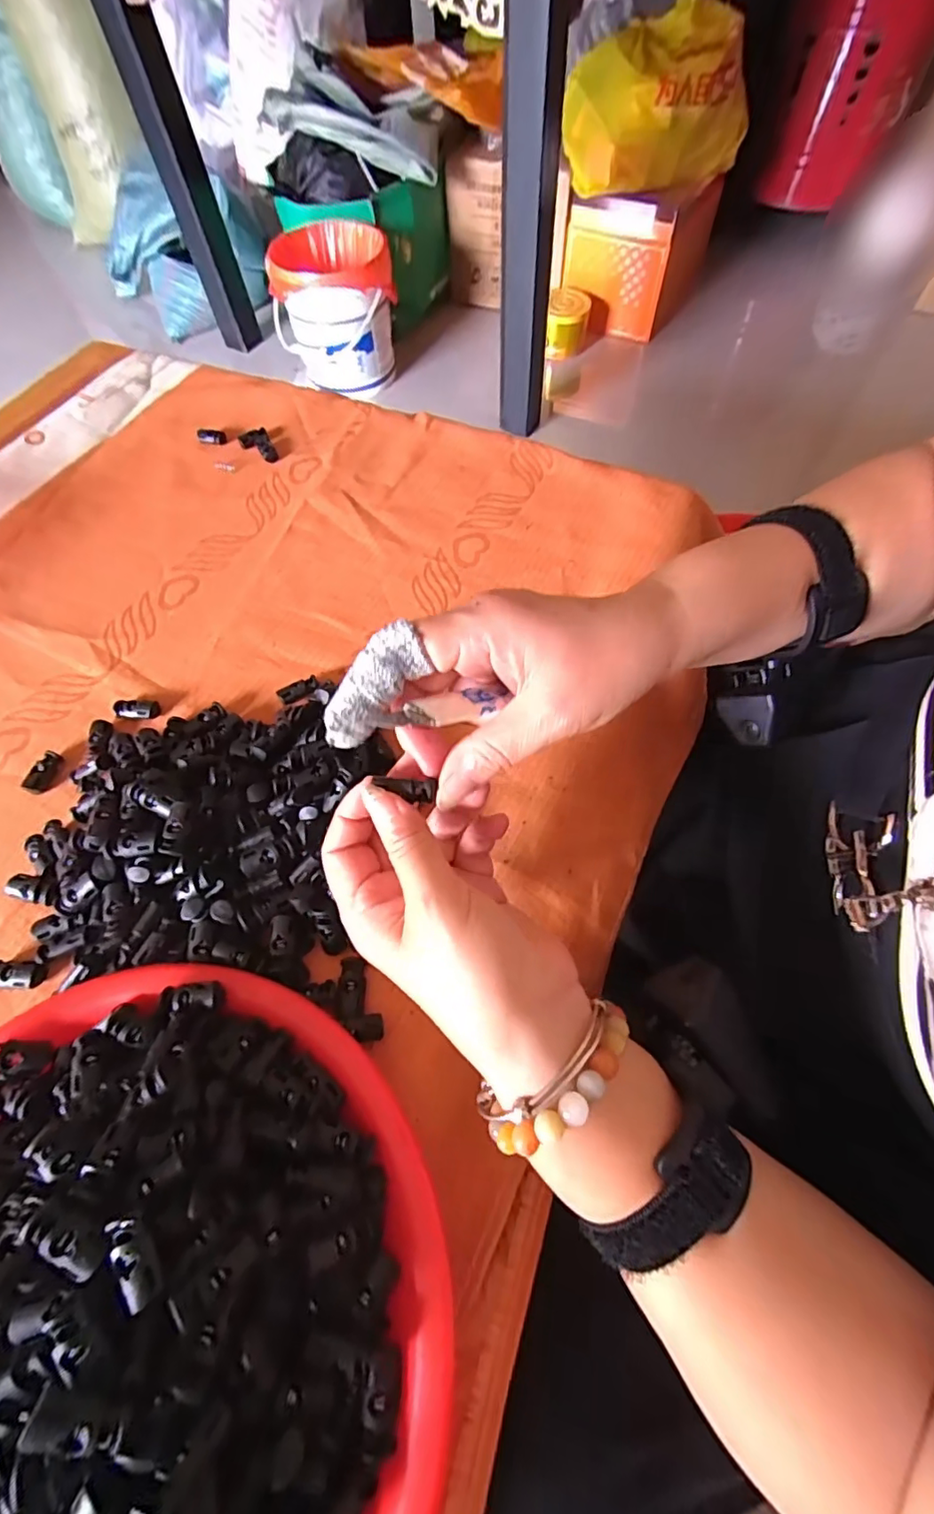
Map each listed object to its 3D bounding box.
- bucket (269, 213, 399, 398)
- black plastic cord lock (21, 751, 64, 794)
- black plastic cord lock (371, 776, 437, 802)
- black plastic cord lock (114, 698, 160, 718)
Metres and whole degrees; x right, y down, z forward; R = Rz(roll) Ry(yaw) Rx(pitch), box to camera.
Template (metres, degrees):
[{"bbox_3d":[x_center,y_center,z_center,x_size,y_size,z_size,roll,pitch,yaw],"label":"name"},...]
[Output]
[{"bbox_3d":[-0.314,-1.062,1.303,0.269,0.260,0.218,-23,64,-9],"label":"bucket"},{"bbox_3d":[-0.266,0.009,0.341,0.010,0.009,0.028,5,63,5],"label":"black plastic cord lock"},{"bbox_3d":[-0.027,0.012,0.232,0.027,0.006,0.009,14,63,-7],"label":"black plastic cord lock"},{"bbox_3d":[-0.222,-0.033,0.362,0.031,0.006,0.015,3,63,5],"label":"black plastic cord lock"}]

